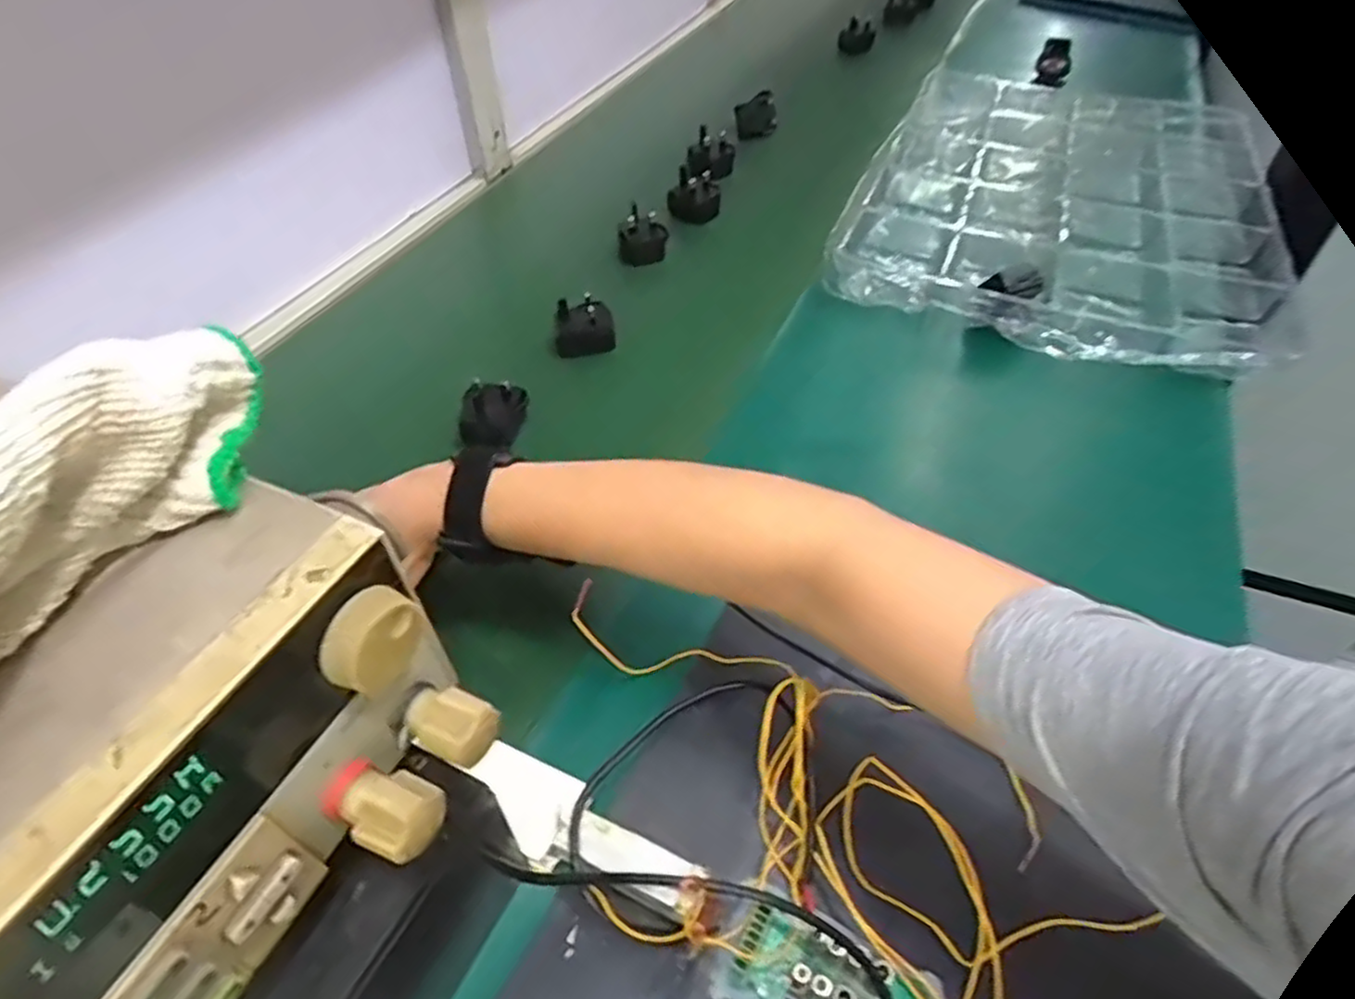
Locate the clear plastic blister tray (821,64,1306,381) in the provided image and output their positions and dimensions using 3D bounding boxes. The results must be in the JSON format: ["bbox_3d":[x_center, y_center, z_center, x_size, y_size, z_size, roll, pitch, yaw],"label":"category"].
[{"bbox_3d":[0.411,-0.335,0.764,0.378,0.037,0.602,19,49,17],"label":"clear plastic blister tray"}]

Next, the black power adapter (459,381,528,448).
[{"bbox_3d":[-0.137,-0.063,0.544,0.037,0.038,0.050,7,46,6],"label":"black power adapter"}]

